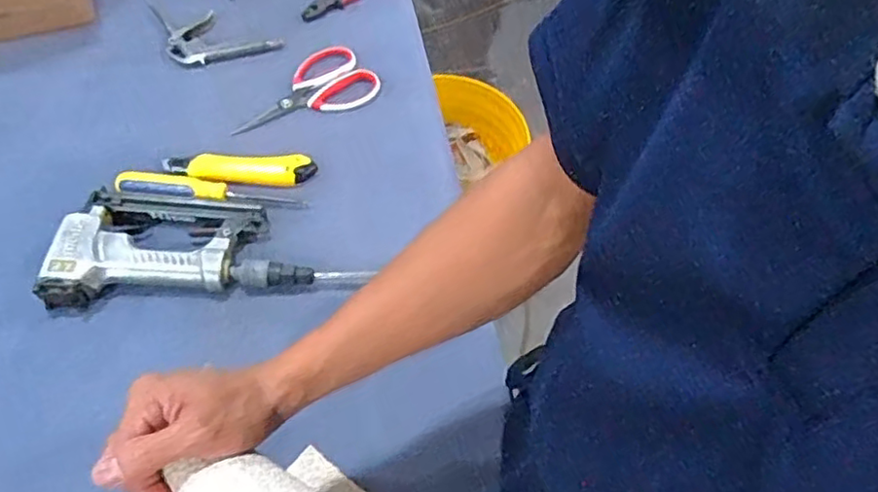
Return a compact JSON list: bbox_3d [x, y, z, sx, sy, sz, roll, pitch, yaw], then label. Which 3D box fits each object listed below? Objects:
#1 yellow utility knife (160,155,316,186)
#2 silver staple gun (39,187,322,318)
[{"bbox_3d":[-0.225,-0.089,0.733,0.165,0.016,0.037,-1,58,-6],"label":"yellow utility knife"},{"bbox_3d":[-0.264,-0.005,0.671,0.253,0.040,0.123,-4,58,-8],"label":"silver staple gun"}]

